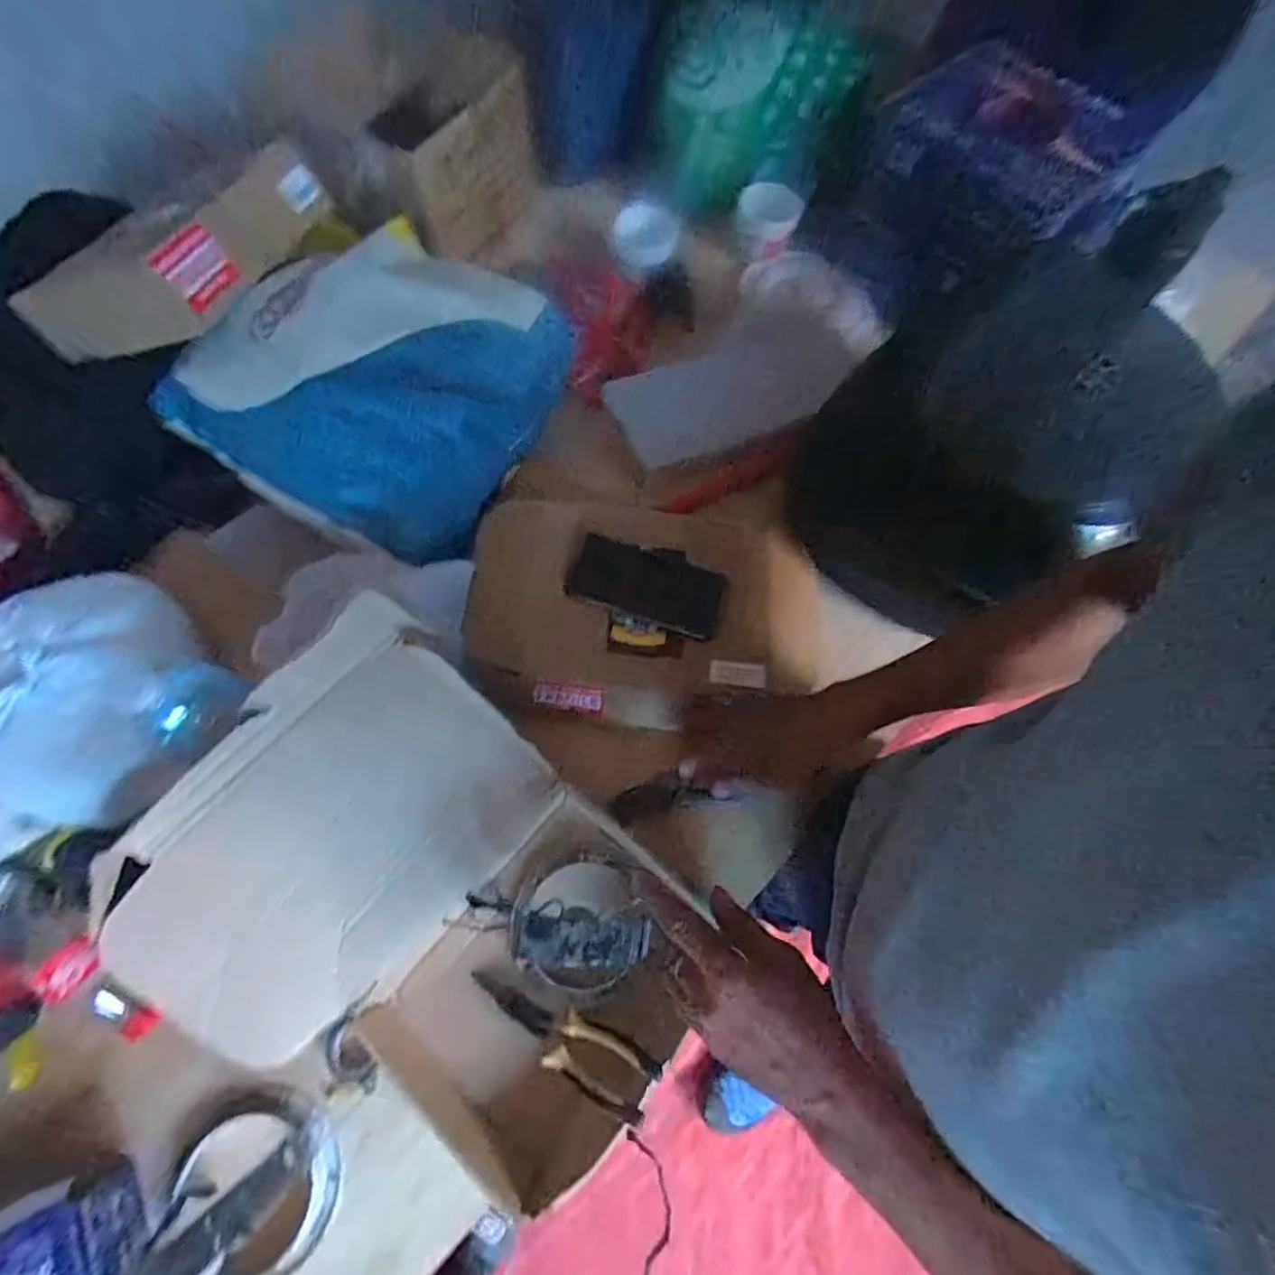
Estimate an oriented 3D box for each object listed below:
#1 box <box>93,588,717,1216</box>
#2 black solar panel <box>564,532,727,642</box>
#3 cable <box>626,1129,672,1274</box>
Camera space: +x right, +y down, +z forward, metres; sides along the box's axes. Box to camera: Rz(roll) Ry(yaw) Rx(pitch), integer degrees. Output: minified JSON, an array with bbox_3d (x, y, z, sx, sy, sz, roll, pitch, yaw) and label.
[{"bbox_3d":[-0.168,0.243,0.533,0.427,0.217,0.329,34,71,11],"label":"box"},{"bbox_3d":[0.014,-0.055,0.644,0.160,0.009,0.075,19,76,-11],"label":"black solar panel"},{"bbox_3d":[0.024,1.095,1.146,0.078,0.014,0.280,-1,68,-3],"label":"cable"}]

